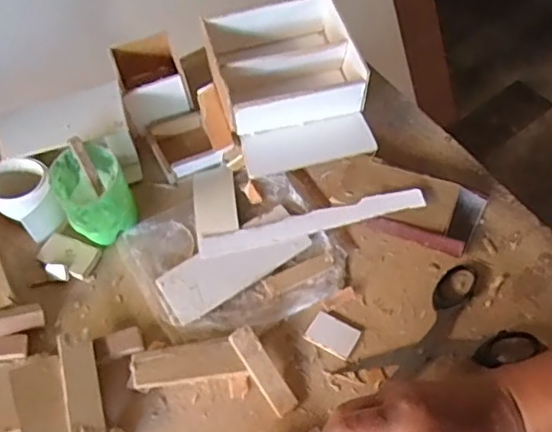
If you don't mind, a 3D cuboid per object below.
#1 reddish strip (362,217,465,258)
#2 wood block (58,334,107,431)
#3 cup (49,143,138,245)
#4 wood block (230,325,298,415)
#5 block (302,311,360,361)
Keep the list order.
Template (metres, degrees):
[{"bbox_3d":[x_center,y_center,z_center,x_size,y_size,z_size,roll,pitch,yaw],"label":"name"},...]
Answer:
[{"bbox_3d":[0.119,0.016,0.498,0.084,0.017,0.005,20,31,17],"label":"reddish strip"},{"bbox_3d":[-0.142,0.124,0.422,0.024,0.006,0.086,-15,58,-10],"label":"wood block"},{"bbox_3d":[-0.155,-0.016,0.502,0.056,0.067,0.061,0,57,0],"label":"cup"},{"bbox_3d":[-0.010,0.116,0.435,0.019,0.008,0.070,-31,80,-18],"label":"wood block"},{"bbox_3d":[0.045,0.094,0.461,0.039,0.004,0.028,25,60,15],"label":"block"}]

